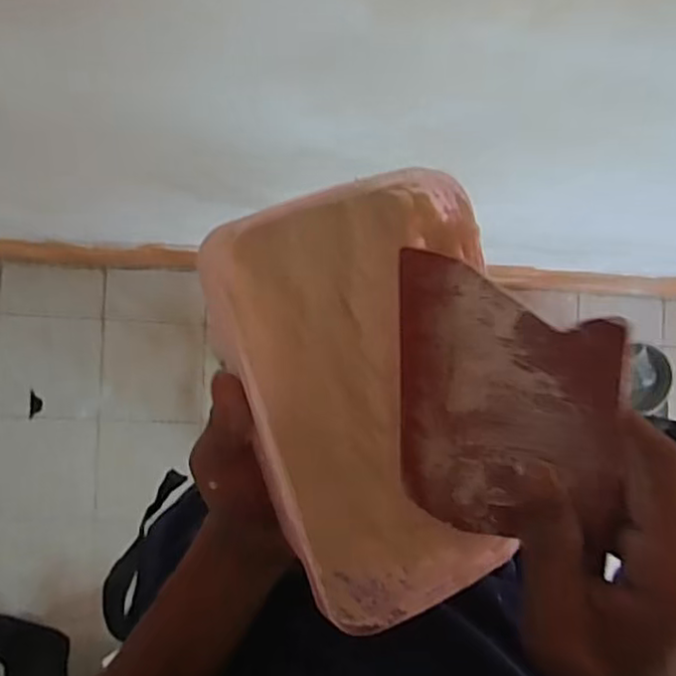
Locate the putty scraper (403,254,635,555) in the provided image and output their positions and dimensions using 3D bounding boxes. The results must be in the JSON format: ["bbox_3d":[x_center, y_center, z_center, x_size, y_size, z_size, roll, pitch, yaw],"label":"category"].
[{"bbox_3d":[0.061,0.031,0.262,0.004,0.105,0.116,-19,117,-34],"label":"putty scraper"}]

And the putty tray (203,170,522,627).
[{"bbox_3d":[0.010,0.028,0.298,0.111,0.086,0.188,-10,96,-7],"label":"putty tray"}]

